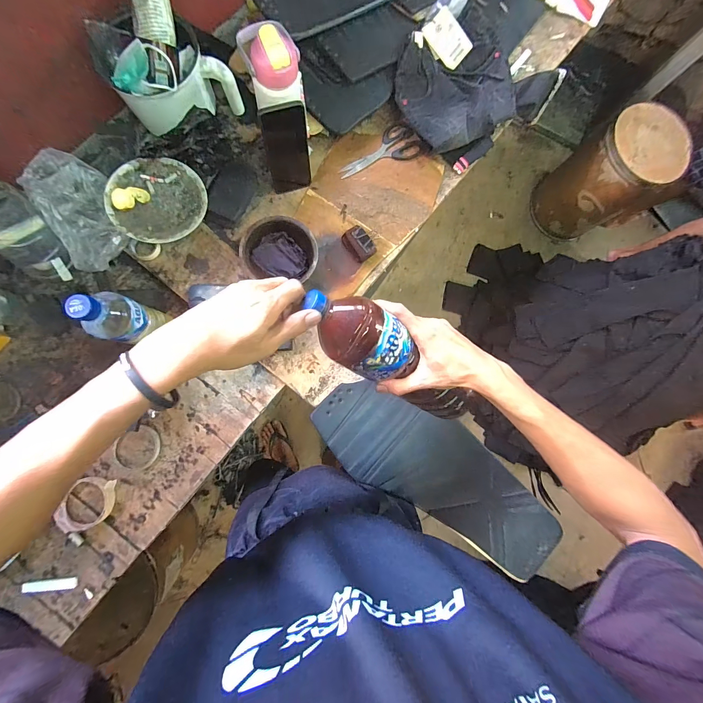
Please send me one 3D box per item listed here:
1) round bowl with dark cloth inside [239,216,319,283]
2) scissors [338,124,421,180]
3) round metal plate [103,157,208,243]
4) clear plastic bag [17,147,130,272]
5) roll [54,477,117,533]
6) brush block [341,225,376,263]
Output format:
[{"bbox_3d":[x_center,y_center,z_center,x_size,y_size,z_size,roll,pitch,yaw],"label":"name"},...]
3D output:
[{"bbox_3d":[-0.138,-0.191,0.617,0.142,0.049,0.135,3,84,-6],"label":"round bowl with dark cloth inside"},{"bbox_3d":[0.060,-0.427,0.688,0.187,0.008,0.086,-35,89,-8],"label":"scissors"},{"bbox_3d":[-0.366,-0.287,0.595,0.167,0.018,0.162,1,84,-6],"label":"round metal plate"},{"bbox_3d":[-0.470,-0.247,0.542,0.094,0.087,0.222,-24,87,-8],"label":"clear plastic bag"},{"bbox_3d":[-0.464,0.269,0.555,0.079,0.016,0.092,11,83,-5],"label":"roll"},{"bbox_3d":[0.016,-0.219,0.648,0.047,0.033,0.068,-34,89,-8],"label":"brush block"}]

